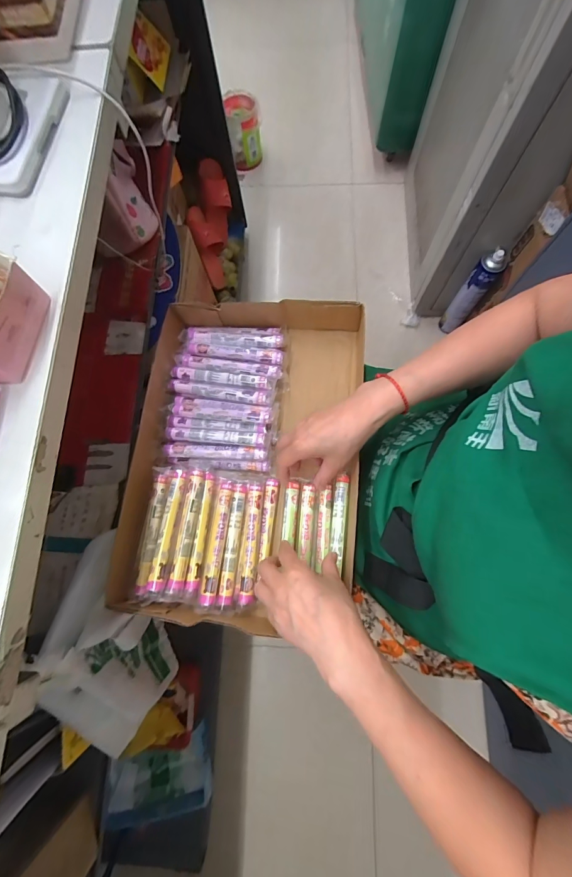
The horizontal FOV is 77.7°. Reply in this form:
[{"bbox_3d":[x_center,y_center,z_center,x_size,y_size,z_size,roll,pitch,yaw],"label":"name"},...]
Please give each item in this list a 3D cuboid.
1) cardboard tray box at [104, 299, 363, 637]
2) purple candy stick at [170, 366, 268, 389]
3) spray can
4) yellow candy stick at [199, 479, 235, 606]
[{"bbox_3d":[-0.054,0.016,0.474,0.294,0.065,0.407,4,76,3],"label":"cardboard tray box"},{"bbox_3d":[-0.096,-0.087,0.500,0.141,0.018,0.019,11,76,5],"label":"purple candy stick"},{"bbox_3d":[0.551,-0.427,1.064,0.065,0.316,0.064,0,76,2],"label":"spray can"},{"bbox_3d":[-0.082,0.122,0.430,0.018,0.016,0.143,7,76,4],"label":"yellow candy stick"}]

